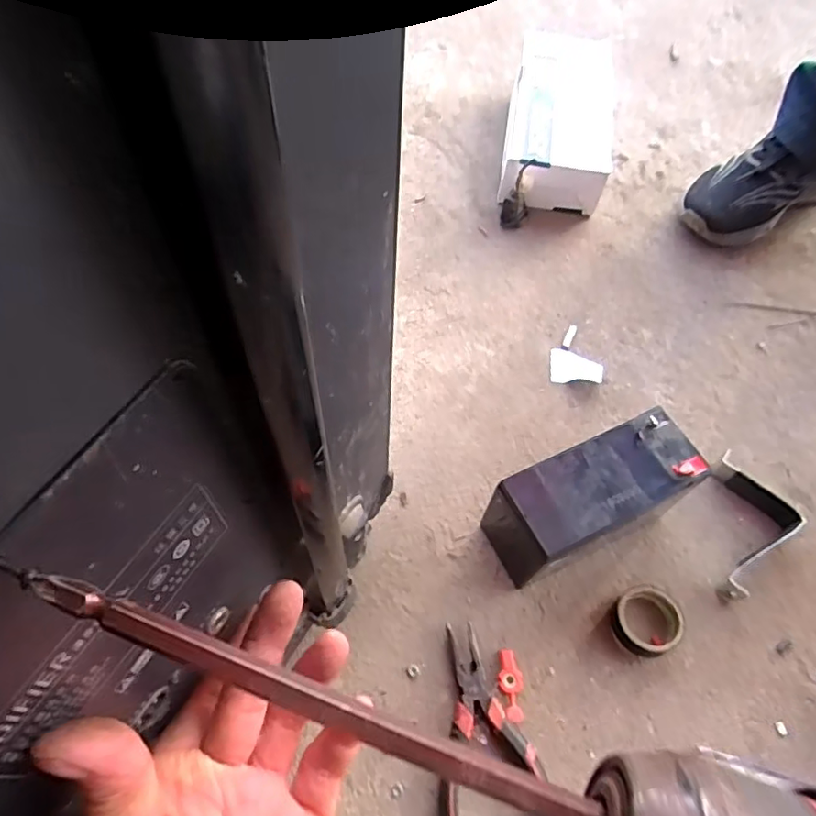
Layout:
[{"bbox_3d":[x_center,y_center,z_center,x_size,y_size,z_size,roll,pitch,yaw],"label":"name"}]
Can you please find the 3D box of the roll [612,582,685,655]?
[{"bbox_3d":[0.186,0.163,0.456,0.054,0.018,0.050,0,63,-1],"label":"roll"}]

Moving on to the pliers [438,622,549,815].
[{"bbox_3d":[0.052,0.228,0.415,0.073,0.018,0.142,-7,63,-4],"label":"pliers"}]

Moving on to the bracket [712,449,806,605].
[{"bbox_3d":[0.297,0.103,0.499,0.062,0.025,0.124,10,63,4],"label":"bracket"}]

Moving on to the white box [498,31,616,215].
[{"bbox_3d":[0.176,-0.331,0.695,0.114,0.067,0.262,9,62,3],"label":"white box"}]

